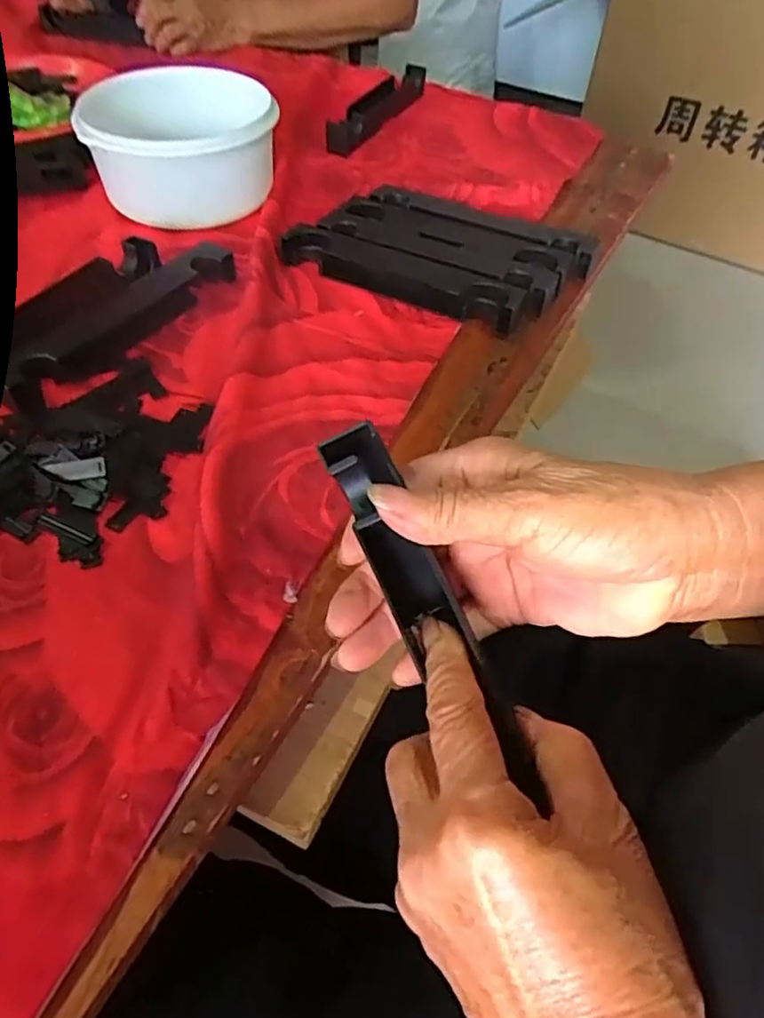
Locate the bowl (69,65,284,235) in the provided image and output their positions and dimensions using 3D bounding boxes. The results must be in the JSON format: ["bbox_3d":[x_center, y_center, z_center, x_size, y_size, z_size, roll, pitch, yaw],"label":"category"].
[{"bbox_3d":[-0.173,-0.317,0.576,0.146,0.075,0.143,2,52,-3],"label":"bowl"}]

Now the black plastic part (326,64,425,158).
[{"bbox_3d":[-0.002,-0.439,0.715,0.030,0.030,0.208,22,54,13],"label":"black plastic part"}]

